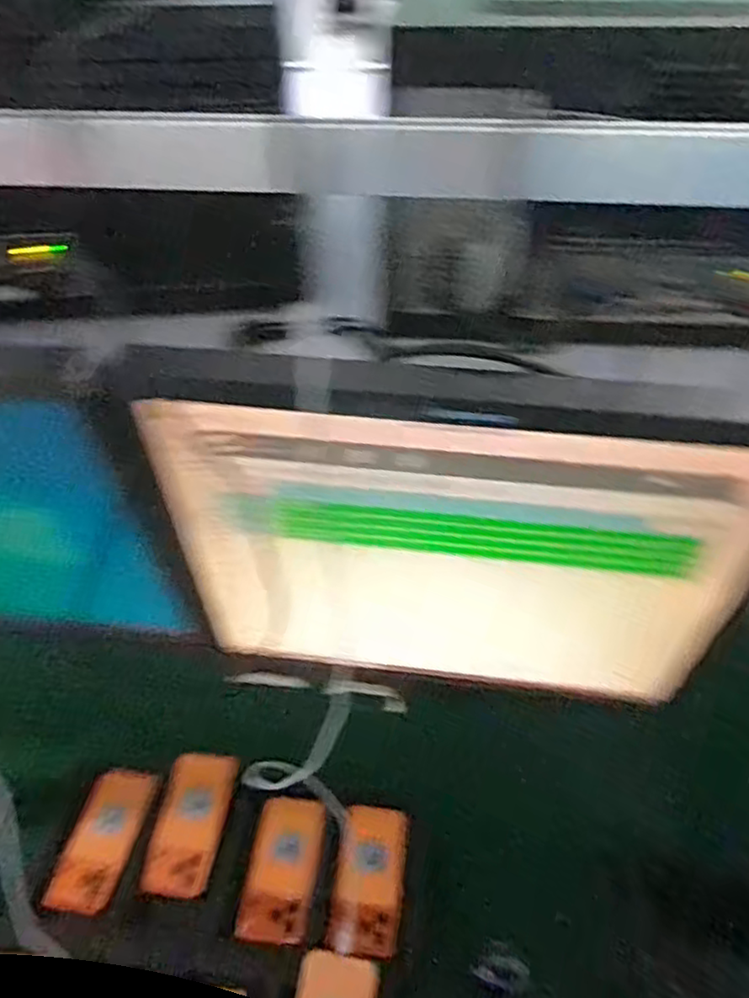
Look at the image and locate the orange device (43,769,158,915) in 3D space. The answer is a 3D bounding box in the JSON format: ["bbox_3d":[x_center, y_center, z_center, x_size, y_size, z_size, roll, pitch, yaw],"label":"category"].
[{"bbox_3d":[-0.348,0.431,0.857,0.085,0.034,0.179,2,44,3],"label":"orange device"}]

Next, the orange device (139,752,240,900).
[{"bbox_3d":[-0.235,0.419,0.864,0.080,0.024,0.162,6,55,10],"label":"orange device"}]

